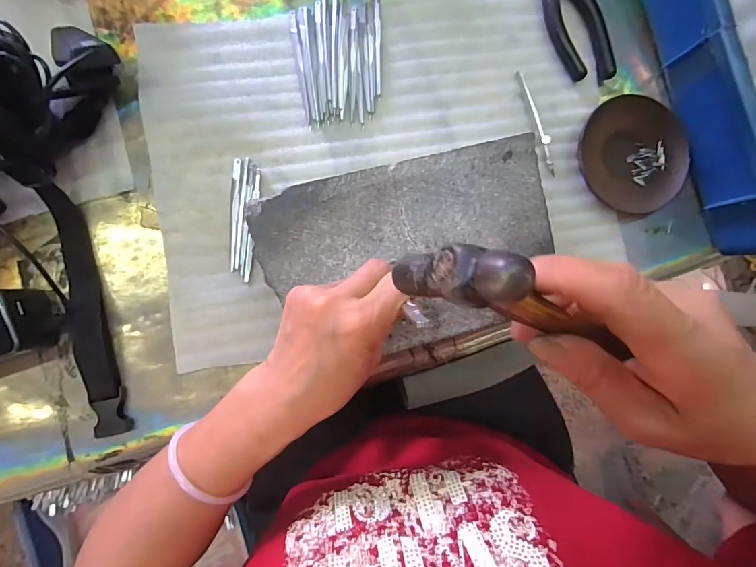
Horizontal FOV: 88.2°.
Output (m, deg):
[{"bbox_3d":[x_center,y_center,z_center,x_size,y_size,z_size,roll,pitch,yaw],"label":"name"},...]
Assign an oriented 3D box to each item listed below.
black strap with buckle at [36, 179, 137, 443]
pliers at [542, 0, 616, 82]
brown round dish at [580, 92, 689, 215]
[{"bbox_3d":[-0.254,0.024,0.338,0.027,0.015,0.217,-14,91,-6],"label":"black strap with buckle"},{"bbox_3d":[0.188,-0.279,0.387,0.053,0.015,0.163,-24,92,-6],"label":"pliers"},{"bbox_3d":[0.257,-0.130,0.391,0.115,0.016,0.106,0,89,-6],"label":"brown round dish"}]

